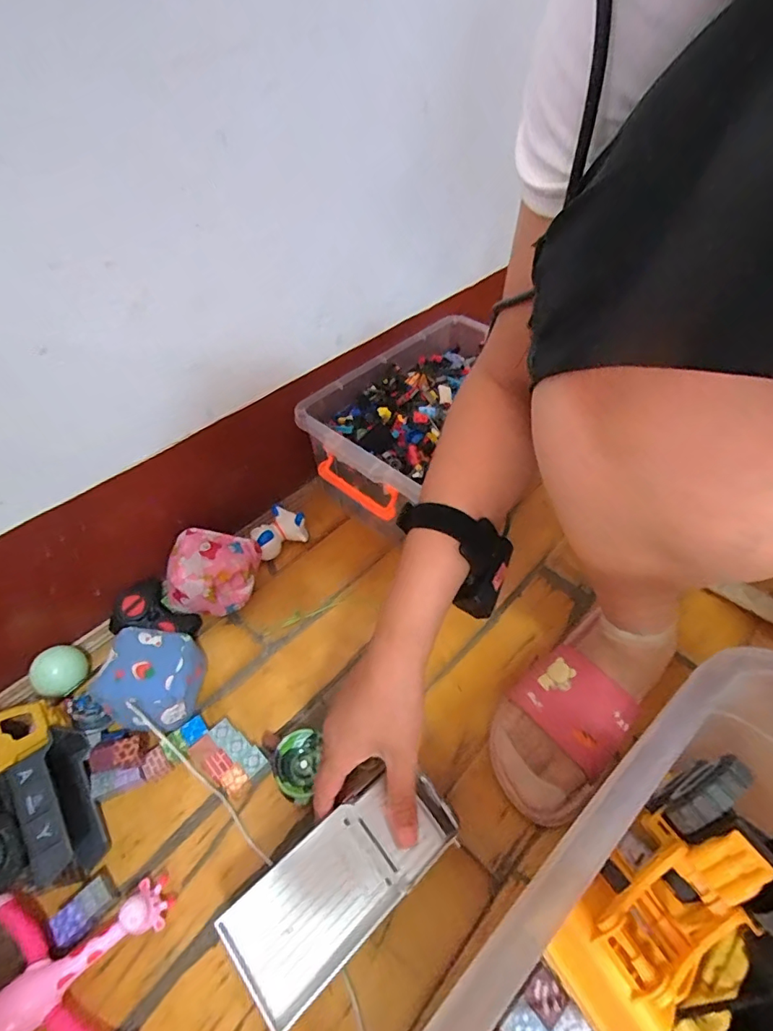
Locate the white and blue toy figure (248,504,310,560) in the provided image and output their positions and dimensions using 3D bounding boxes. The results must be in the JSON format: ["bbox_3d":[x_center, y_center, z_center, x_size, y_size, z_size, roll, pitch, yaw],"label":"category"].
[{"bbox_3d":[-0.138,0.022,0.627,0.071,0.038,0.055,-36,59,-26],"label":"white and blue toy figure"}]

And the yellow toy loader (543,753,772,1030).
[{"bbox_3d":[0.155,0.208,0.272,0.150,0.061,0.073,-45,59,3],"label":"yellow toy loader"}]

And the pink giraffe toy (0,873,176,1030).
[{"bbox_3d":[-0.244,0.341,0.369,0.155,0.039,0.157,0,50,0],"label":"pink giraffe toy"}]

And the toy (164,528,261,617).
[{"bbox_3d":[-0.193,0.067,0.568,0.079,0.085,0.090,10,51,9],"label":"toy"}]

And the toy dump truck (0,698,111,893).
[{"bbox_3d":[-0.295,0.239,0.423,0.103,0.085,0.156,-24,54,-19],"label":"toy dump truck"}]

